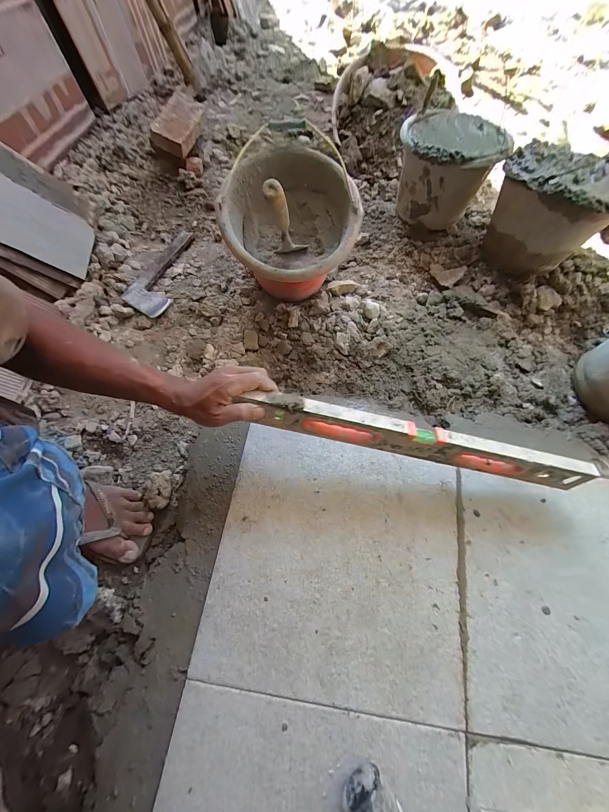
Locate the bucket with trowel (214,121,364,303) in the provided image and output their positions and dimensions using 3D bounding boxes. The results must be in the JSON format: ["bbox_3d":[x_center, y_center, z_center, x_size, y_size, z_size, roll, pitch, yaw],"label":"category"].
[{"bbox_3d":[-0.029,-0.362,0.595,0.262,0.280,0.269,1,67,-3],"label":"bucket with trowel"}]

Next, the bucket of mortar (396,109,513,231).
[{"bbox_3d":[0.385,-0.663,0.787,0.257,0.208,0.251,1,67,-3],"label":"bucket of mortar"}]

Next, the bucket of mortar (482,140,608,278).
[{"bbox_3d":[0.604,-0.482,0.703,0.234,0.221,0.263,-34,72,-16],"label":"bucket of mortar"}]

